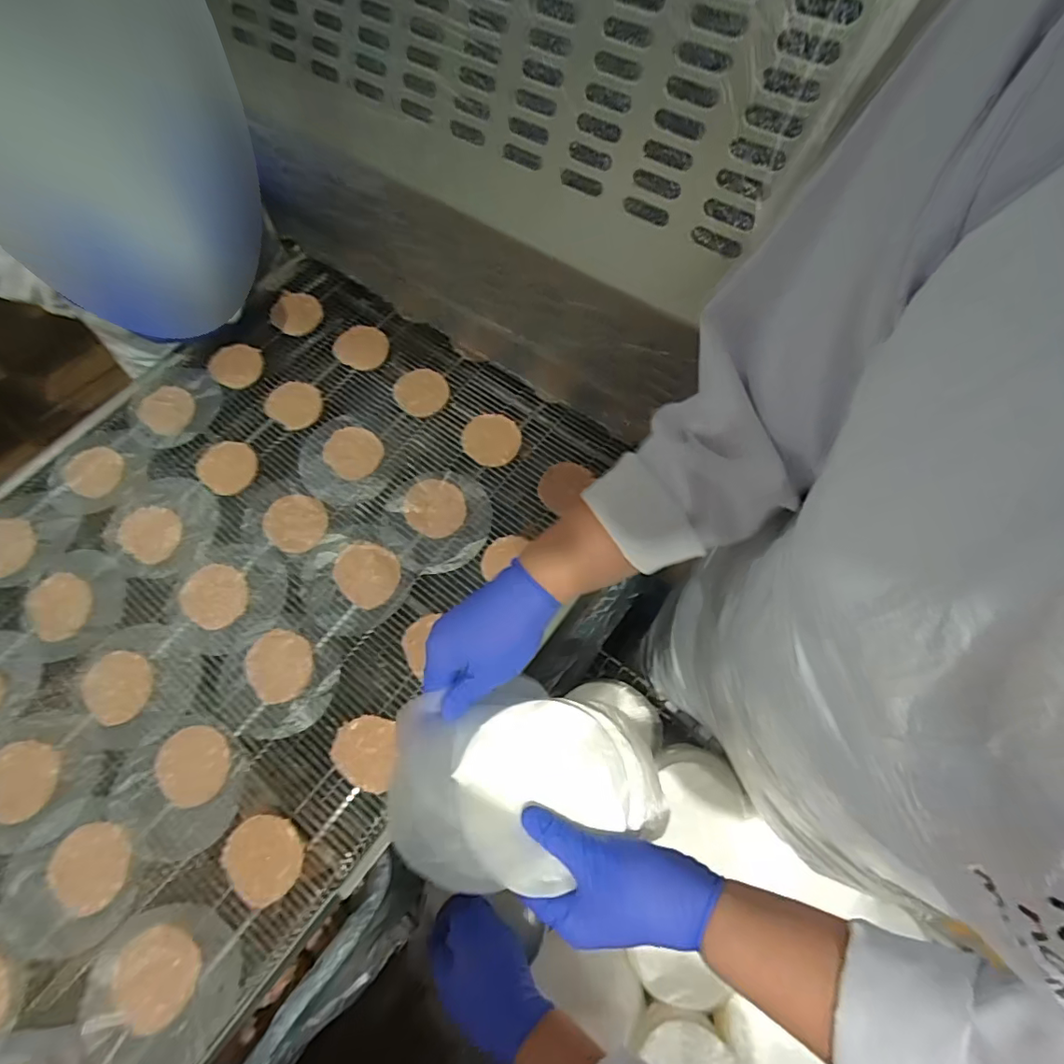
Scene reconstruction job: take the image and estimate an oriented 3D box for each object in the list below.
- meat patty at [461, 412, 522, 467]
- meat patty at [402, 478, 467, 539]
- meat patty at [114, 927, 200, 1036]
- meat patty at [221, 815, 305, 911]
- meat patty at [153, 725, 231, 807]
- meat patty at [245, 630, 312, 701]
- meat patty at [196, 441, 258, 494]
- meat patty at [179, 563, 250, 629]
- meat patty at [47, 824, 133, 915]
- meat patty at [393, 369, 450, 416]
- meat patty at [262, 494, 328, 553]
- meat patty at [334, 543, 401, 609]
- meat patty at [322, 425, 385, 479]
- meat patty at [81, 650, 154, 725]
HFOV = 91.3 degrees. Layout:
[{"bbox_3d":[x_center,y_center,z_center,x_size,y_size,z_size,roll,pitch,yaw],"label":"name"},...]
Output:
[{"bbox_3d":[-0.048,-0.111,0.621,0.068,0.011,0.071,-1,67,2],"label":"meat patty"},{"bbox_3d":[-0.110,-0.027,0.587,0.067,0.006,0.070,-1,67,2],"label":"meat patty"},{"bbox_3d":[-0.309,0.365,0.429,0.067,0.005,0.062,-1,67,2],"label":"meat patty"},{"bbox_3d":[-0.240,0.290,0.468,0.064,0.009,0.067,-1,67,2],"label":"meat patty"},{"bbox_3d":[-0.322,0.221,0.492,0.067,0.004,0.067,3,67,3],"label":"meat patty"},{"bbox_3d":[-0.257,0.134,0.529,0.063,0.004,0.072,-23,68,-8],"label":"meat patty"},{"bbox_3d":[-0.367,-0.081,0.625,0.078,0.005,0.065,27,70,13],"label":"meat patty"},{"bbox_3d":[-0.340,0.067,0.560,0.074,0.005,0.065,24,70,11],"label":"meat patty"},{"bbox_3d":[-0.393,0.296,0.462,0.073,0.004,0.065,26,70,12],"label":"meat patty"},{"bbox_3d":[-0.139,-0.177,0.654,0.066,0.012,0.069,-1,67,2],"label":"meat patty"},{"bbox_3d":[-0.269,-0.011,0.591,0.076,0.008,0.067,3,67,3],"label":"meat patty"},{"bbox_3d":[-0.179,0.044,0.563,0.071,0.005,0.063,36,72,15],"label":"meat patty"},{"bbox_3d":[-0.215,-0.098,0.626,0.067,0.007,0.064,-1,67,2],"label":"meat patty"},{"bbox_3d":[-0.418,0.154,0.523,0.073,0.004,0.061,38,73,16],"label":"meat patty"}]

